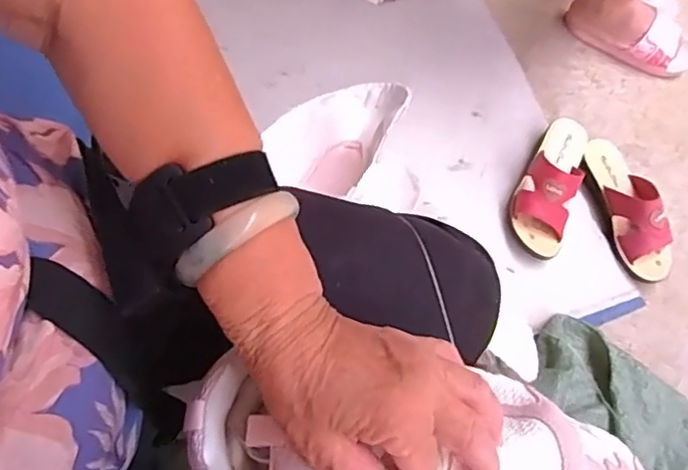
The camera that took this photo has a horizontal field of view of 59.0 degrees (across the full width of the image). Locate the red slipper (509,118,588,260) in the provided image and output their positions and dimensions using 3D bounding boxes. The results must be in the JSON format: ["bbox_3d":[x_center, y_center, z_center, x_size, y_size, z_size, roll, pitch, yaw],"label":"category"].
[{"bbox_3d":[0.312,-0.079,0.898,0.089,0.083,0.222,27,72,8],"label":"red slipper"}]

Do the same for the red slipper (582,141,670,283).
[{"bbox_3d":[0.431,-0.042,0.921,0.079,0.082,0.226,-14,71,-6],"label":"red slipper"}]

